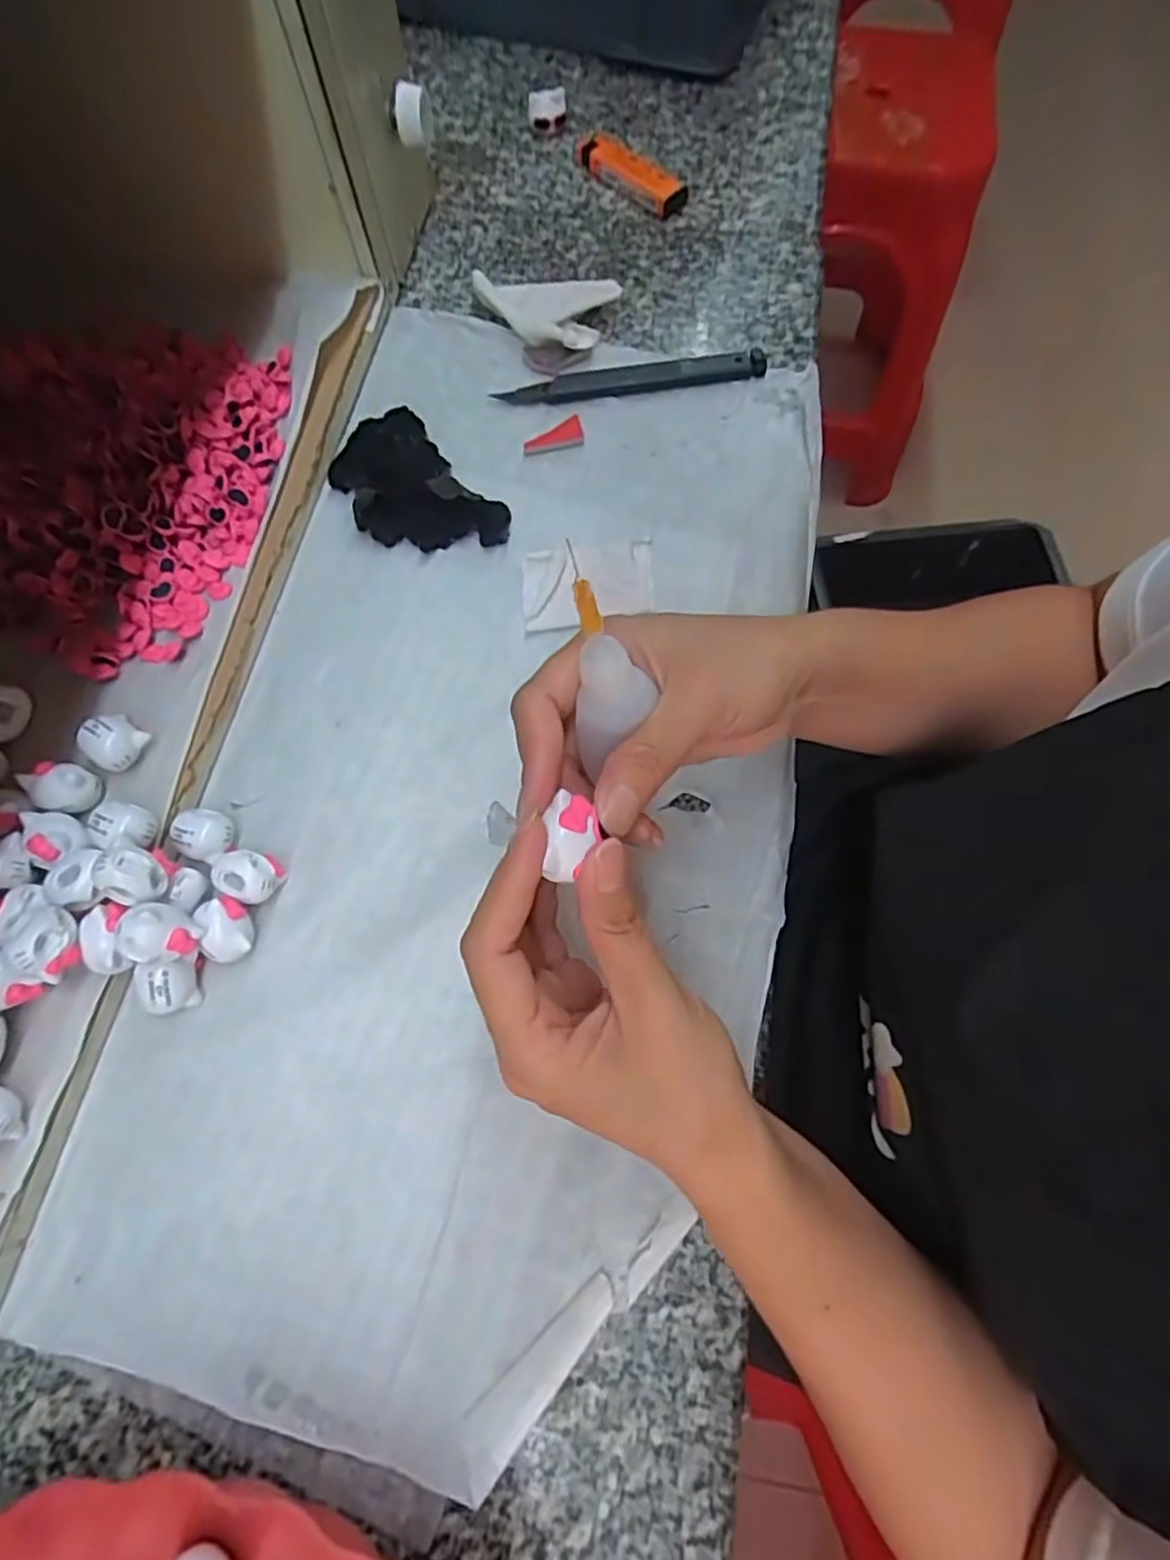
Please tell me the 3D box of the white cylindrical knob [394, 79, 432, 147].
[{"bbox_3d":[-0.090,-0.346,0.369,0.018,0.023,0.018,0,70,0],"label":"white cylindrical knob"}]

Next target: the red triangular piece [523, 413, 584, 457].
[{"bbox_3d":[-0.018,-0.185,0.380,0.032,0.004,0.020,-12,71,-4],"label":"red triangular piece"}]

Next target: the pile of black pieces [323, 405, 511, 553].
[{"bbox_3d":[-0.090,-0.149,0.360,0.059,0.018,0.105,-35,74,-11],"label":"pile of black pieces"}]

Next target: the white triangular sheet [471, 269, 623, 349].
[{"bbox_3d":[-0.025,-0.262,0.400,0.078,0.018,0.045,8,71,3],"label":"white triangular sheet"}]

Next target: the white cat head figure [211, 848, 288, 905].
[{"bbox_3d":[-0.139,0.040,0.295,0.025,0.021,0.022,11,71,4],"label":"white cat head figure"}]

